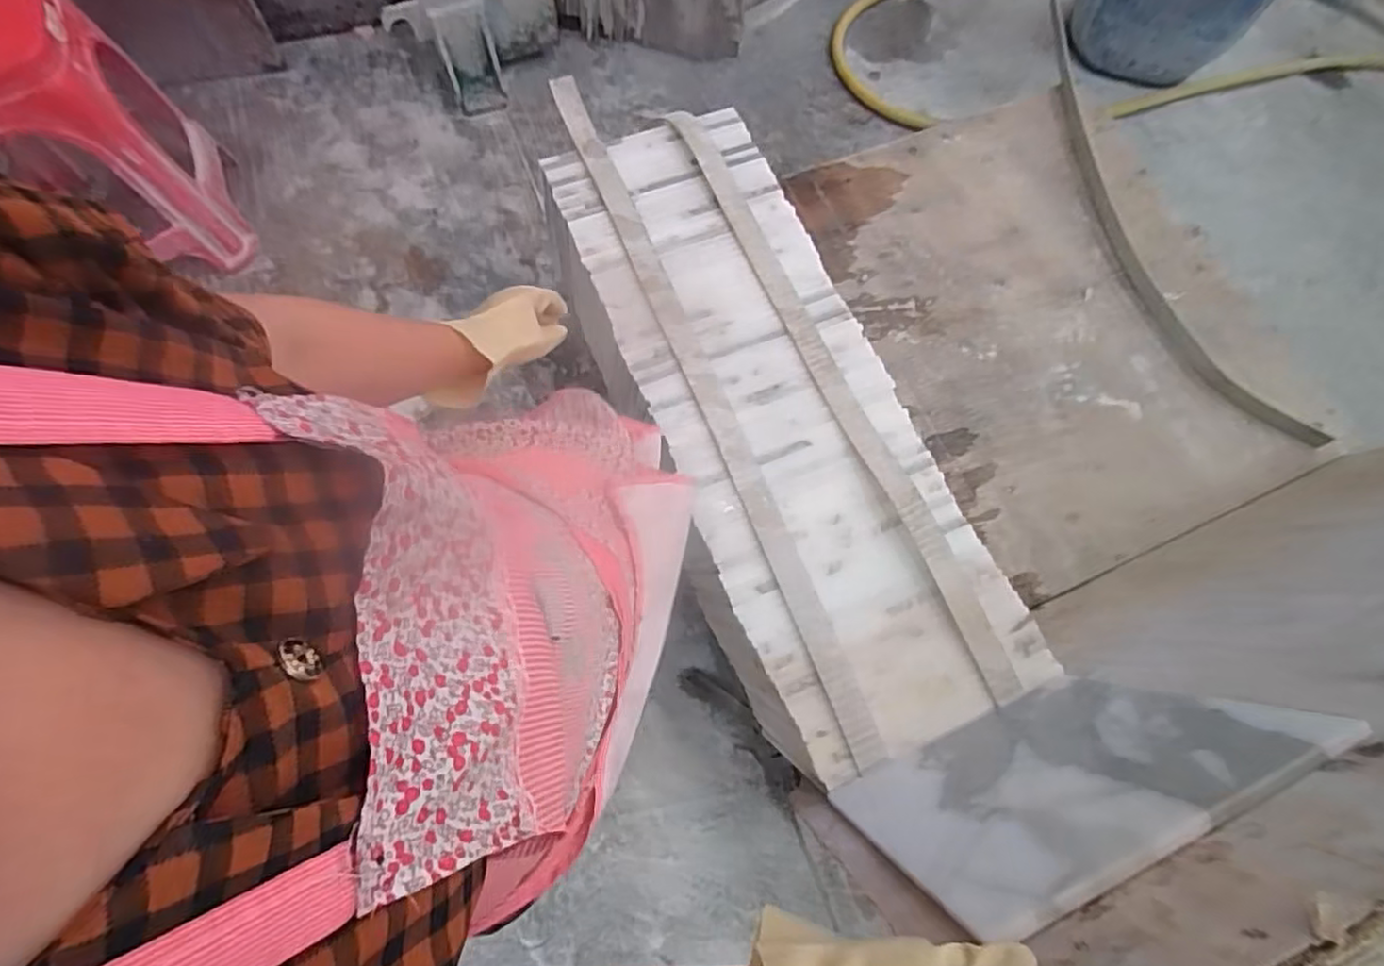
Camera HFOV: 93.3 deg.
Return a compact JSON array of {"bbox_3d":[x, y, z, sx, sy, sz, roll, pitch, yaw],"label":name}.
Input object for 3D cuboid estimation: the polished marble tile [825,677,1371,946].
[{"bbox_3d":[0.296,0.245,0.555,0.295,0.302,0.012,-22,83,-10],"label":"polished marble tile"}]

